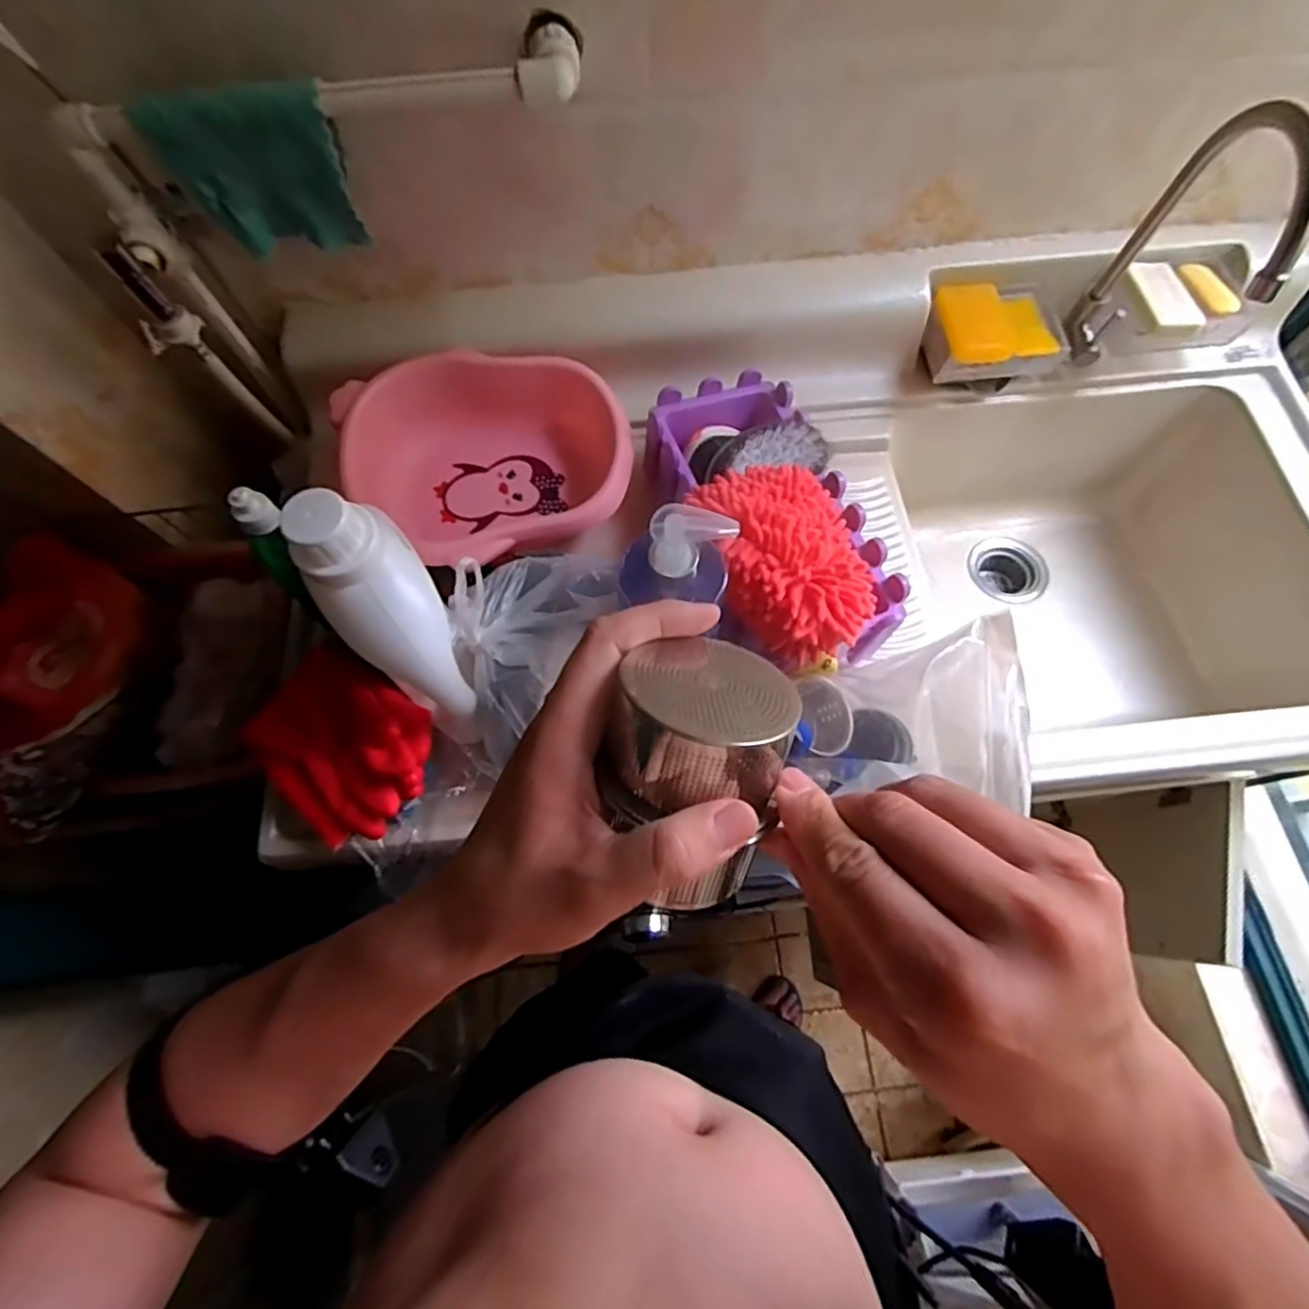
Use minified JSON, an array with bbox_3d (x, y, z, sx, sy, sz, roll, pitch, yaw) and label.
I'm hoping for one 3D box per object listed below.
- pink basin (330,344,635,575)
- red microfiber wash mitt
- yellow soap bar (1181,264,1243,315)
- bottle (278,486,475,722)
[{"bbox_3d":[-0.173,-0.200,0.693,0.283,0.102,0.236,-21,70,-7],"label":"pink basin"},{"bbox_3d":[0.124,-0.089,0.562,0.150,0.086,0.177,-16,69,-5],"label":"red microfiber wash mitt"},{"bbox_3d":[0.627,-0.417,0.728,0.029,0.016,0.083,-15,69,-5],"label":"yellow soap bar"},{"bbox_3d":[-0.202,-0.035,0.489,0.077,0.200,0.069,-32,33,-11],"label":"bottle"}]

